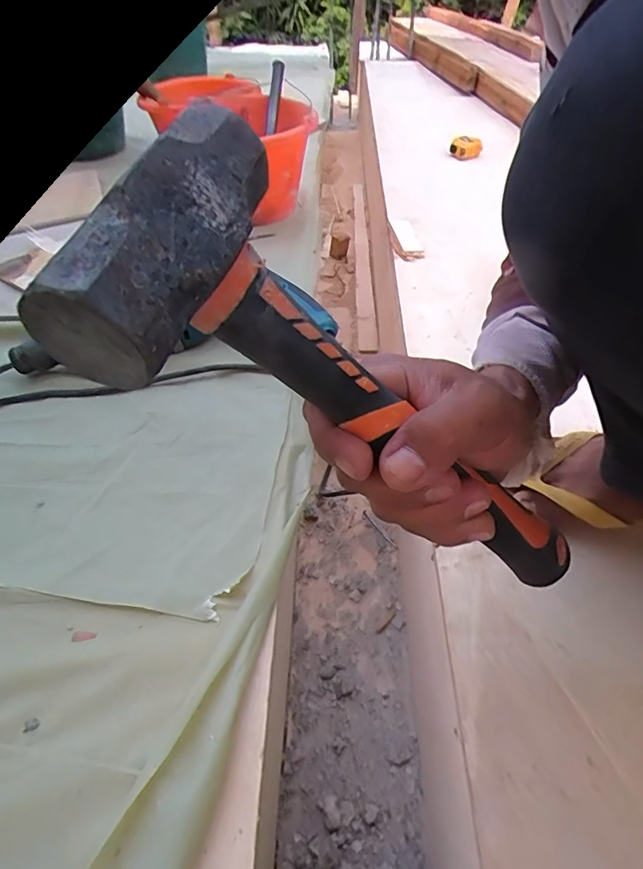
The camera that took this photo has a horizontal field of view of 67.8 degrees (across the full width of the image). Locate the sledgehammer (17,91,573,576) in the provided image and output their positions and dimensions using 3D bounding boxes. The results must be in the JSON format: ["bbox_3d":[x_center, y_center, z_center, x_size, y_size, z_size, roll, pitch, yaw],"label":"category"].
[{"bbox_3d":[0.028,-0.008,0.213,0.058,0.267,0.095,-34,39,27],"label":"sledgehammer"}]

